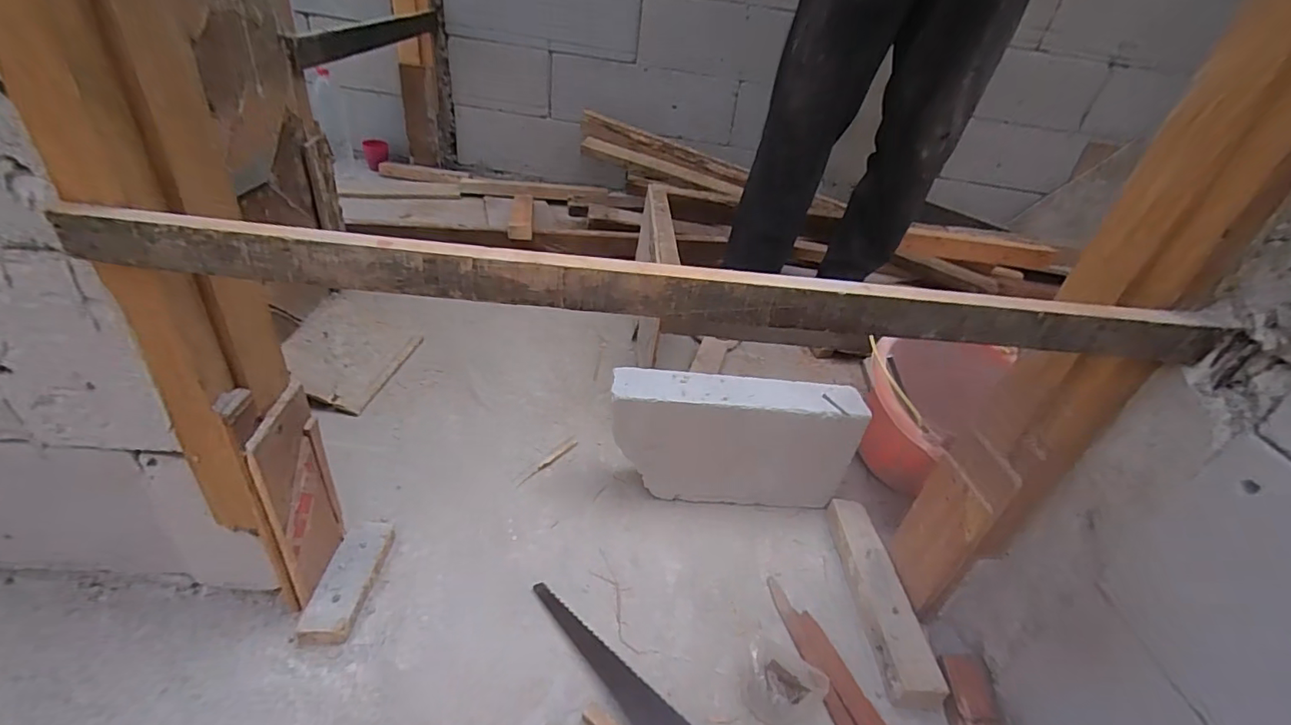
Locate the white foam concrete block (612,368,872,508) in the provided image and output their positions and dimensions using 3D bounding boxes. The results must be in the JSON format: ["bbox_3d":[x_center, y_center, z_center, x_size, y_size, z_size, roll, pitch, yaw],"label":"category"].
[{"bbox_3d":[0.128,0.120,0.831,0.364,0.196,0.079,4,35,-5],"label":"white foam concrete block"}]

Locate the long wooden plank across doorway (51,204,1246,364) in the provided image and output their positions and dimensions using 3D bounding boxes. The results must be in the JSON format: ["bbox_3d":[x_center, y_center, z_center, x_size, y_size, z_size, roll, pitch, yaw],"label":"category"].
[{"bbox_3d":[0.054,-0.050,0.409,0.843,0.052,0.015,3,35,-6],"label":"long wooden plank across doorway"}]

